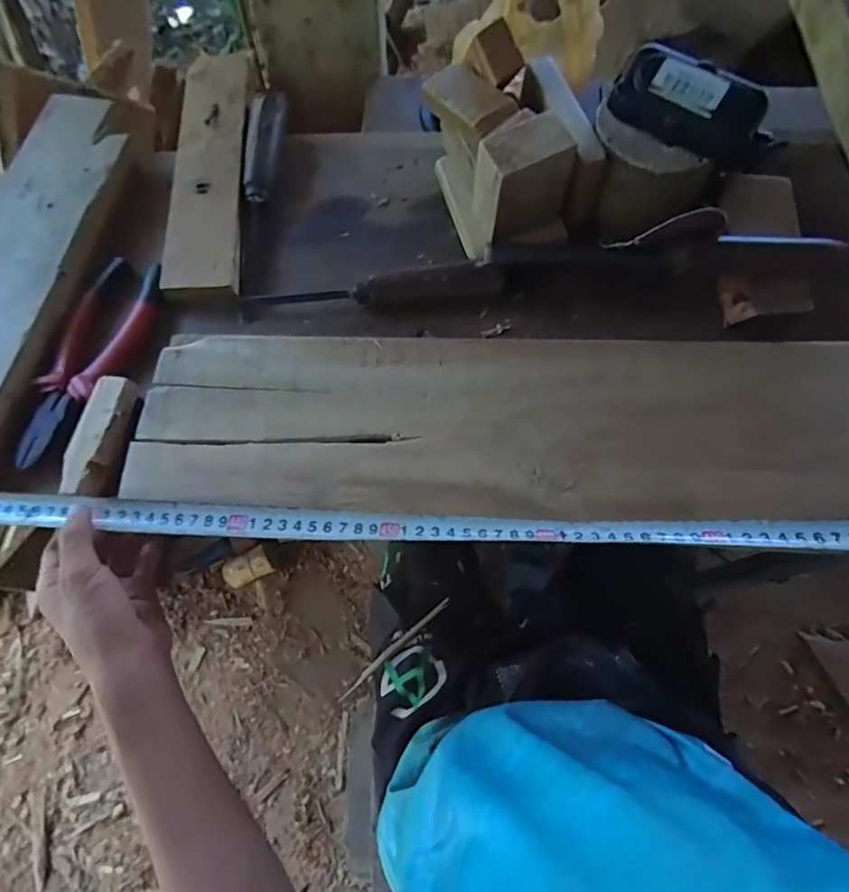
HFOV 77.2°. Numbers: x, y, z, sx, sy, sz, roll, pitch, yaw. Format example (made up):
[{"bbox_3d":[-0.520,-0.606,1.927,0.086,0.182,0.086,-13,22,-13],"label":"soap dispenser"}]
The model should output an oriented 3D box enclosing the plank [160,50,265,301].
[{"bbox_3d":[-0.188,-0.256,0.475,0.067,0.015,0.289,-4,70,-3],"label":"plank"}]

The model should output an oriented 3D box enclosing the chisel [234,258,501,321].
[{"bbox_3d":[-0.045,-0.124,0.429,0.210,0.032,0.024,-5,70,-3],"label":"chisel"}]

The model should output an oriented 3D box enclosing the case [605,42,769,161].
[{"bbox_3d":[0.193,-0.253,0.393,0.103,0.037,0.043,34,73,10],"label":"case"}]

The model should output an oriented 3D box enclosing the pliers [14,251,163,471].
[{"bbox_3d":[-0.256,-0.068,0.411,0.063,0.017,0.178,14,70,3],"label":"pliers"}]

